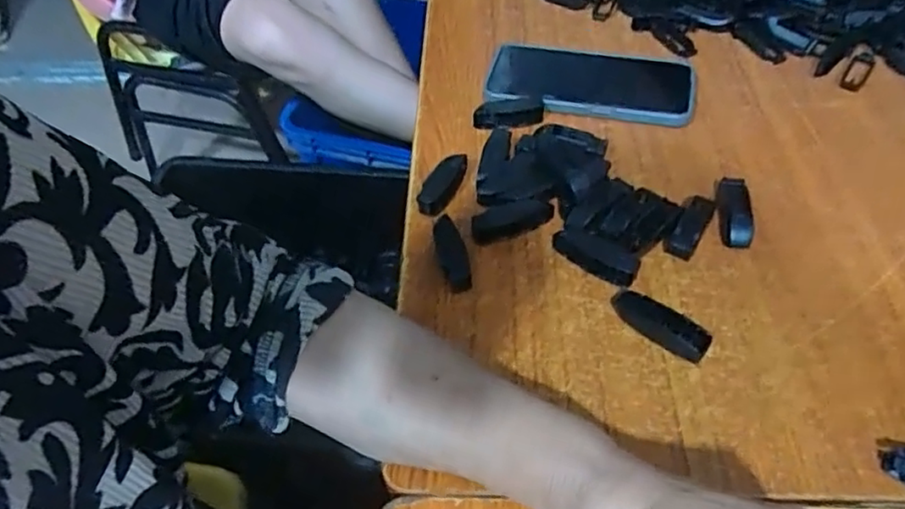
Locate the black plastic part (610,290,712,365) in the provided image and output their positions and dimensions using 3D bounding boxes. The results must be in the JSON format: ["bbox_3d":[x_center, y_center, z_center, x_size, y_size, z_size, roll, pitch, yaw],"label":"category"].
[{"bbox_3d":[0.120,0.040,0.371,0.060,0.017,0.016,37,61,27],"label":"black plastic part"}]

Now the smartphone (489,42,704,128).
[{"bbox_3d":[0.111,-0.141,0.516,0.160,0.013,0.081,8,52,9],"label":"smartphone"}]

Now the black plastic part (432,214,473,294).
[{"bbox_3d":[0.000,-0.001,0.408,0.017,0.011,0.055,-11,51,-7],"label":"black plastic part"}]

